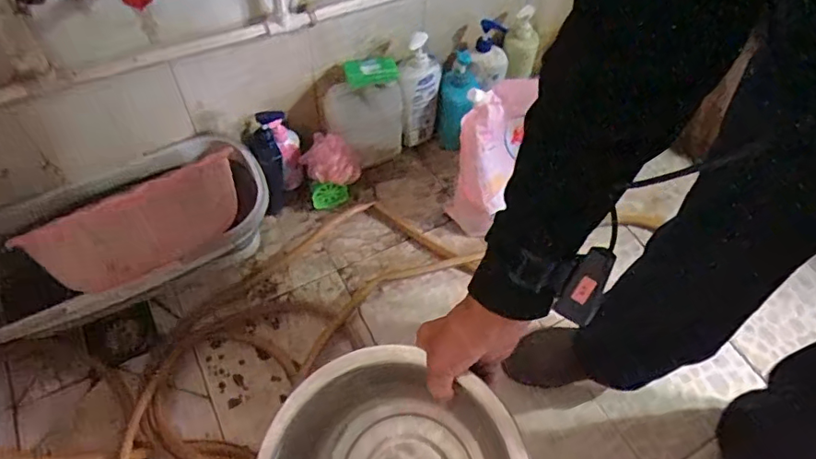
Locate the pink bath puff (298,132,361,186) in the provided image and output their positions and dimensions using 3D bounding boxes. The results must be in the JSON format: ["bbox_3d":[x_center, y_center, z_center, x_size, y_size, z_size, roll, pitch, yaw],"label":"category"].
[{"bbox_3d":[-0.162,-0.145,1.118,0.117,0.079,0.092,-17,60,-13],"label":"pink bath puff"}]

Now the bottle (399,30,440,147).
[{"bbox_3d":[0.023,-0.286,1.197,0.085,0.286,0.085,8,58,2],"label":"bottle"}]

